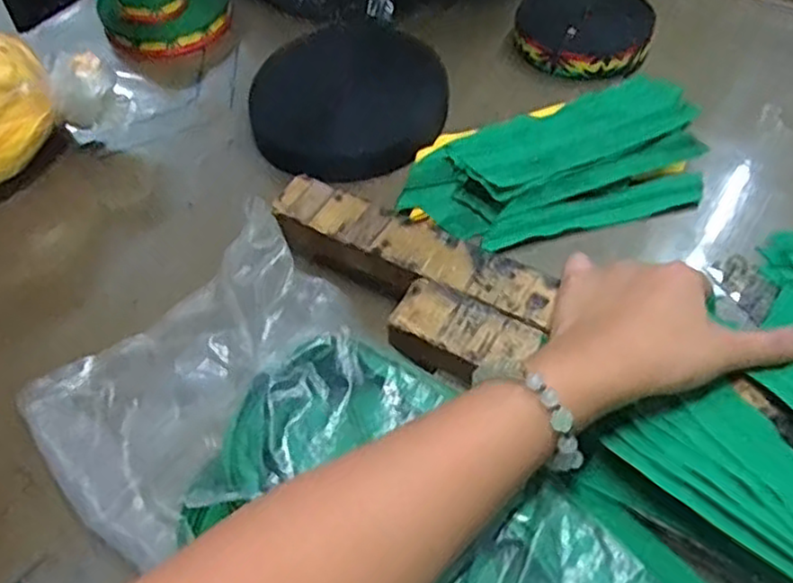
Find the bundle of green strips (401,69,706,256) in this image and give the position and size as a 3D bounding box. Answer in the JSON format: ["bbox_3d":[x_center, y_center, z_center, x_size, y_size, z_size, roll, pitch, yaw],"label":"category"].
[{"bbox_3d":[0.114,-0.088,0.500,0.209,0.048,0.083,-15,52,-10],"label":"bundle of green strips"}]

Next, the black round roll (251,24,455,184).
[{"bbox_3d":[-0.037,-0.151,0.557,0.146,0.042,0.140,-1,51,1],"label":"black round roll"}]

